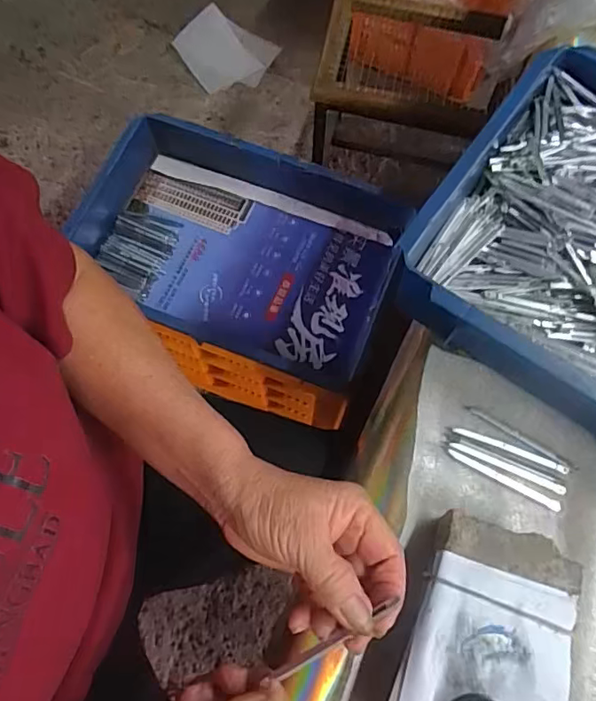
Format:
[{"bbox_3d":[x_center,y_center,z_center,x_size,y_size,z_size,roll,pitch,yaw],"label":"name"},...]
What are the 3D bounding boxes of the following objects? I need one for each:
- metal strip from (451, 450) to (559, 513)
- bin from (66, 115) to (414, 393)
[{"bbox_3d":[0.156,0.098,0.406,0.088,0.004,0.007,26,71,9],"label":"metal strip"},{"bbox_3d":[-0.086,-0.142,0.752,0.432,0.091,0.279,18,70,6],"label":"bin"}]

